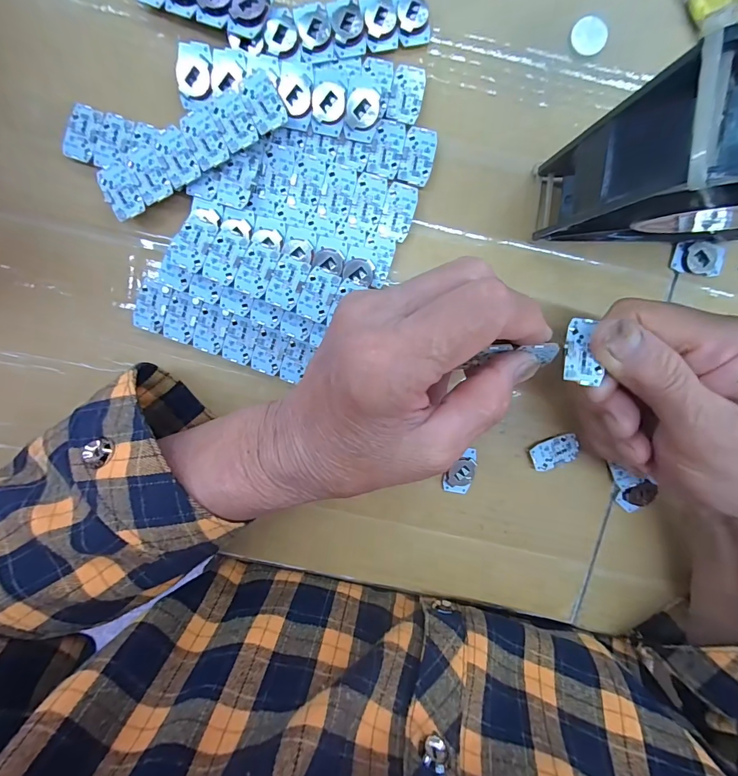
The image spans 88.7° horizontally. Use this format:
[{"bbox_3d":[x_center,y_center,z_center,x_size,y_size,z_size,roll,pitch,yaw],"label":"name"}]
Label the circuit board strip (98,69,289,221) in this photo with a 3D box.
[{"bbox_3d":[-0.096,-0.130,0.203,0.106,0.009,0.031,-28,98,3],"label":"circuit board strip"}]

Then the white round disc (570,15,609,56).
[{"bbox_3d":[0.121,-0.193,0.207,0.019,0.005,0.017,44,95,-6],"label":"white round disc"}]

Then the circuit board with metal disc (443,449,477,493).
[{"bbox_3d":[0.058,0.053,0.239,0.018,0.005,0.029,9,98,-2],"label":"circuit board with metal disc"}]

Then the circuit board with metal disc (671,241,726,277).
[{"bbox_3d":[0.196,-0.076,0.224,0.028,0.006,0.018,5,98,-2],"label":"circuit board with metal disc"}]

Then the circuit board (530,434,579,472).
[{"bbox_3d":[0.116,0.040,0.238,0.029,0.005,0.017,-23,98,2],"label":"circuit board"}]

